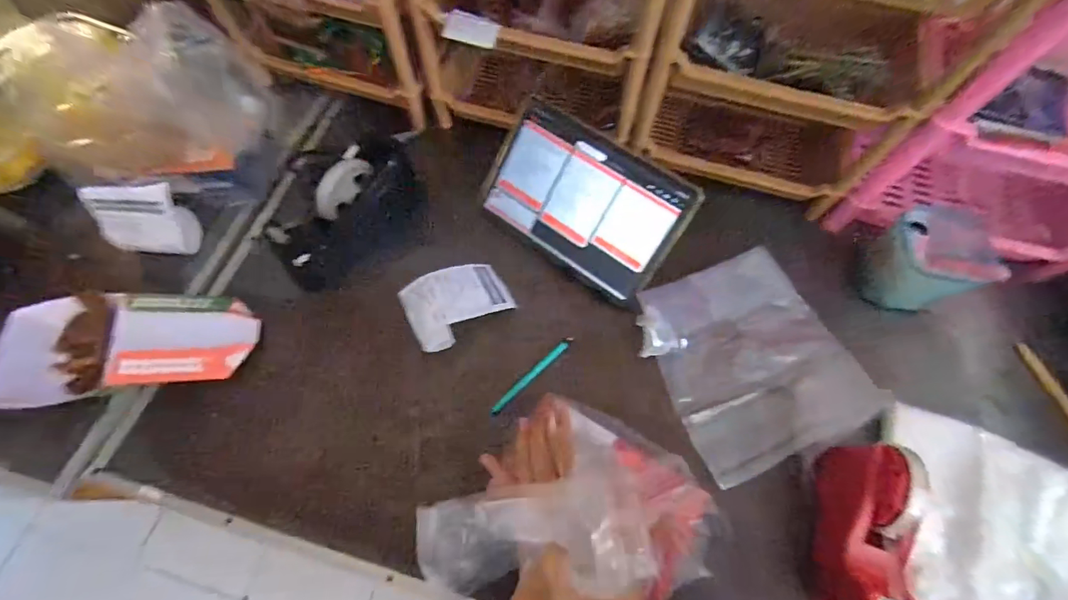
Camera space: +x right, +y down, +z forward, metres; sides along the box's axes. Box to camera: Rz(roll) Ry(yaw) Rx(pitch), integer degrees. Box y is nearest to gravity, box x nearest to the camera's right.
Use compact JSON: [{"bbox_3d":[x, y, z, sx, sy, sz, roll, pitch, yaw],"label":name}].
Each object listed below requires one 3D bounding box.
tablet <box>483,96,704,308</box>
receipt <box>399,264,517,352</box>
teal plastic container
[{"bbox_3d":[0.058,-0.125,0.588,0.258,0.022,0.177,34,113,17],"label":"tablet"},{"bbox_3d":[-0.093,0.004,0.570,0.126,0.059,0.096,-26,69,-13],"label":"receipt"},{"bbox_3d":[0.485,-0.048,0.573,0.105,0.113,0.115,-19,67,-10],"label":"teal plastic container"}]

